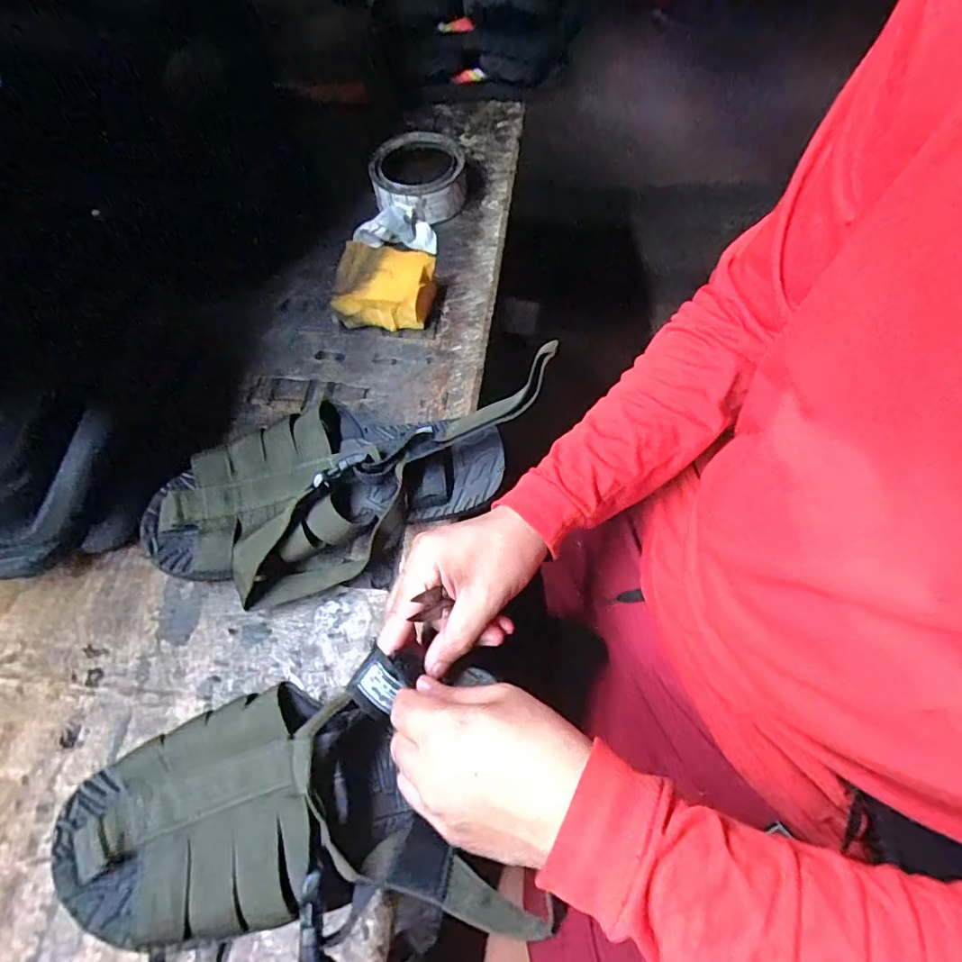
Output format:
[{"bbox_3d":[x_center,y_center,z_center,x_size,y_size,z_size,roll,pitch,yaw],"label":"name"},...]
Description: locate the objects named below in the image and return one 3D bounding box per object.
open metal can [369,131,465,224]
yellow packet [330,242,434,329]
[{"bbox_3d":[-0.069,-0.341,0.579,0.101,0.055,0.107,-1,63,3],"label":"open metal can"},{"bbox_3d":[-0.094,-0.192,0.509,0.097,0.050,0.069,-4,63,2],"label":"yellow packet"}]

